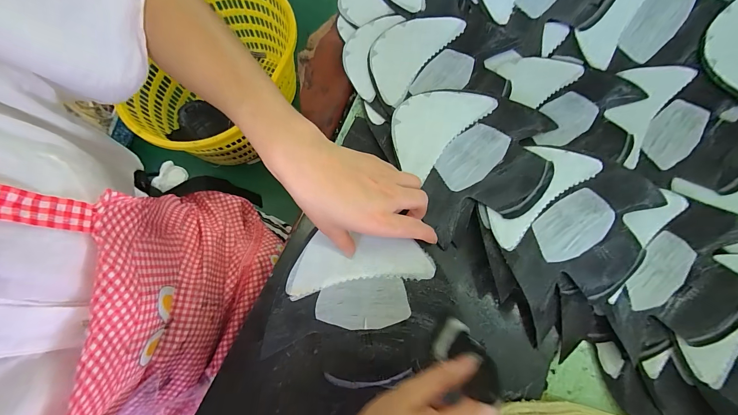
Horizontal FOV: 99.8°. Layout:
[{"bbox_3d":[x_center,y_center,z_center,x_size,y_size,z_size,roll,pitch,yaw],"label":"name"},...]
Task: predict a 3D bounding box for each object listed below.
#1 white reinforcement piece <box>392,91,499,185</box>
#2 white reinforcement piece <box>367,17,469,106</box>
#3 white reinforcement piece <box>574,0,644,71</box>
[{"bbox_3d":[0.075,-0.101,0.361,0.078,0.005,0.138,41,72,12],"label":"white reinforcement piece"},{"bbox_3d":[0.047,-0.200,0.392,0.079,0.005,0.146,37,78,9],"label":"white reinforcement piece"},{"bbox_3d":[0.307,-0.247,0.370,0.052,0.005,0.146,33,110,8],"label":"white reinforcement piece"}]

